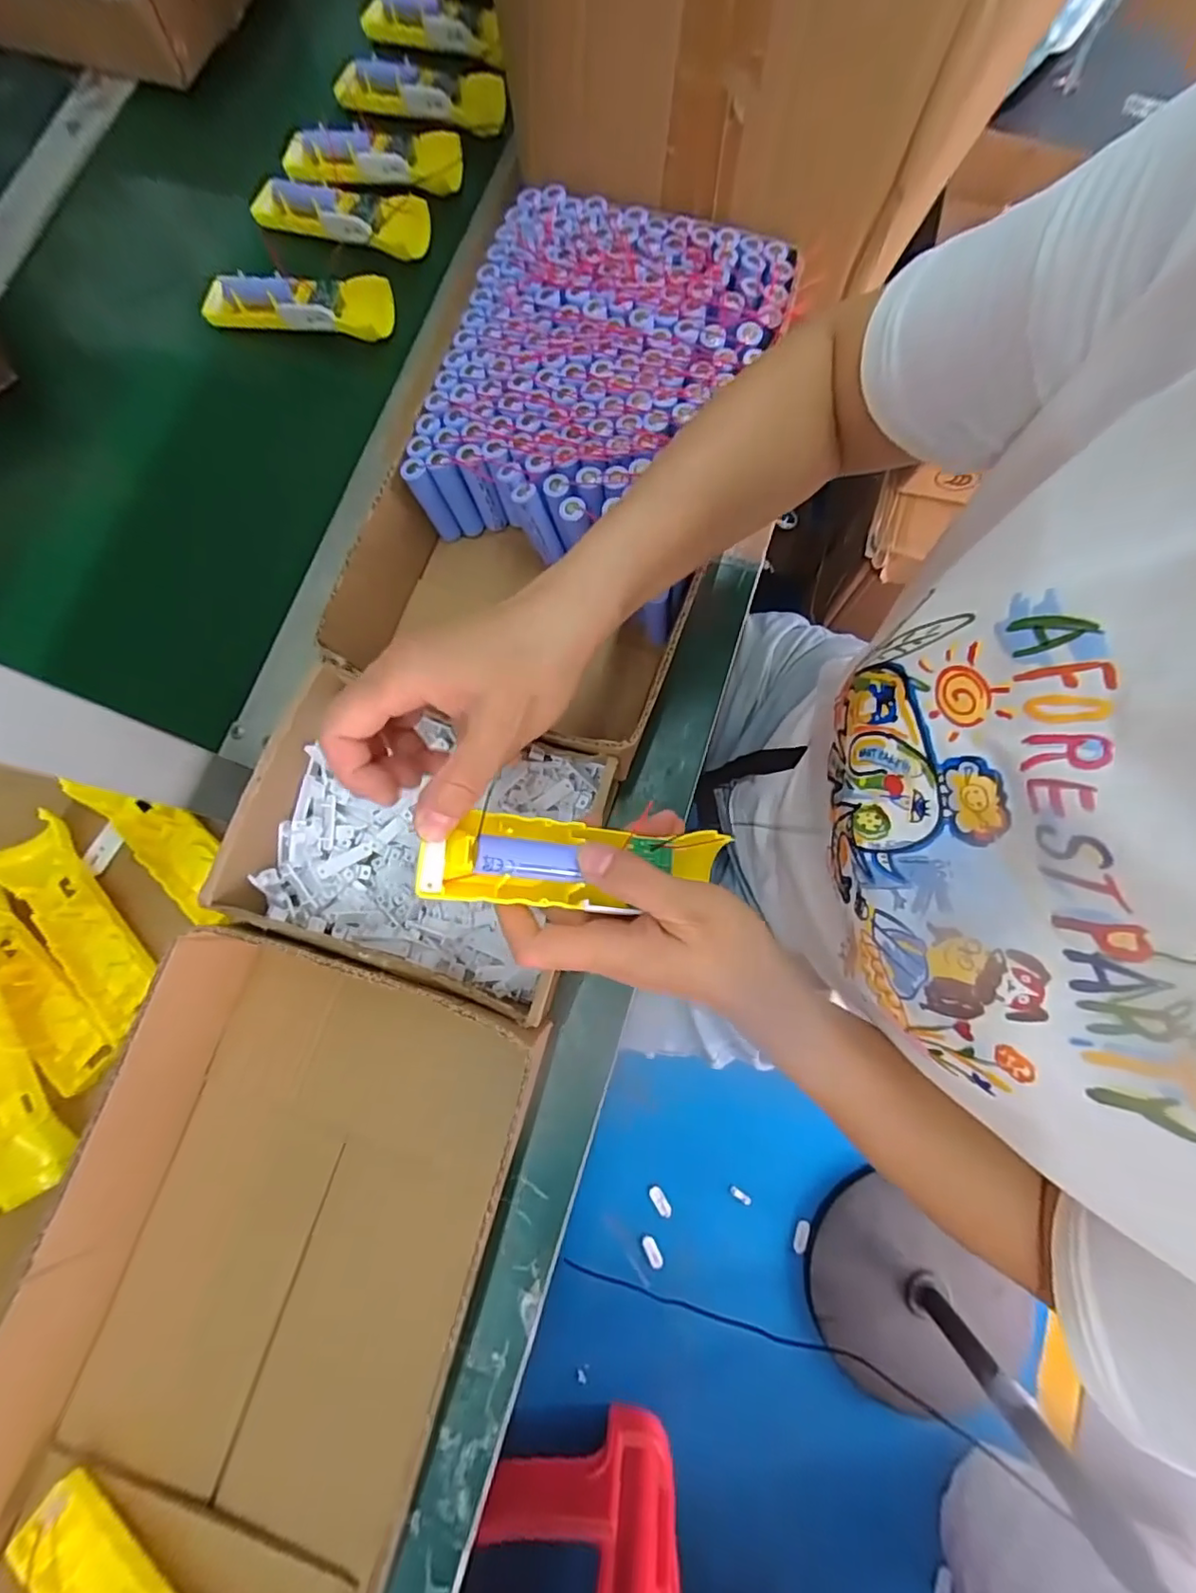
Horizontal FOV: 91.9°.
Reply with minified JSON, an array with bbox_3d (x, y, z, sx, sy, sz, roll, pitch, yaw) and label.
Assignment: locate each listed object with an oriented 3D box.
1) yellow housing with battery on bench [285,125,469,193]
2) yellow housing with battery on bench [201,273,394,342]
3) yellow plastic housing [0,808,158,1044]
[{"bbox_3d":[-0.197,-0.562,0.505,0.163,0.026,0.046,7,79,3],"label":"yellow housing with battery on bench"},{"bbox_3d":[-0.253,-0.412,0.491,0.156,0.032,0.042,3,79,2],"label":"yellow housing with battery on bench"},{"bbox_3d":[-0.347,0.083,0.389,0.048,0.019,0.152,-41,80,-7],"label":"yellow plastic housing"}]

